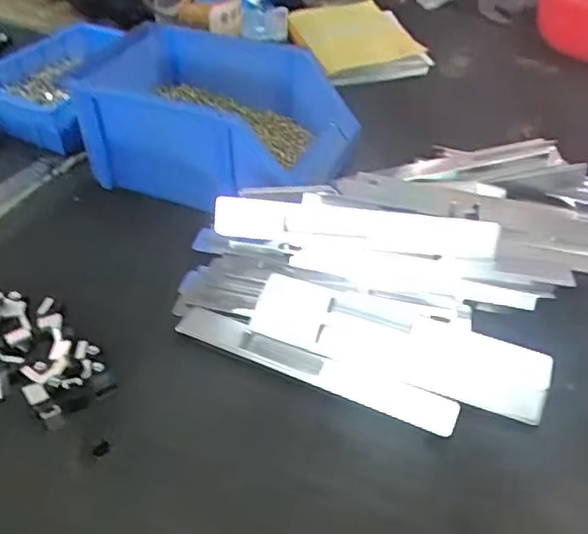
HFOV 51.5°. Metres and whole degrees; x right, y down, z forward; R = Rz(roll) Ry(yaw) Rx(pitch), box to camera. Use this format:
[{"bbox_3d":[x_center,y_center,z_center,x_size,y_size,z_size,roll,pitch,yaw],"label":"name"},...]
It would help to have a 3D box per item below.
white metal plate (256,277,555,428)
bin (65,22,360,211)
[{"bbox_3d":[0.074,0.053,0.442,0.210,0.009,0.056,17,63,14],"label":"white metal plate"},{"bbox_3d":[-0.073,-0.135,0.591,0.238,0.112,0.151,17,45,17],"label":"bin"}]

